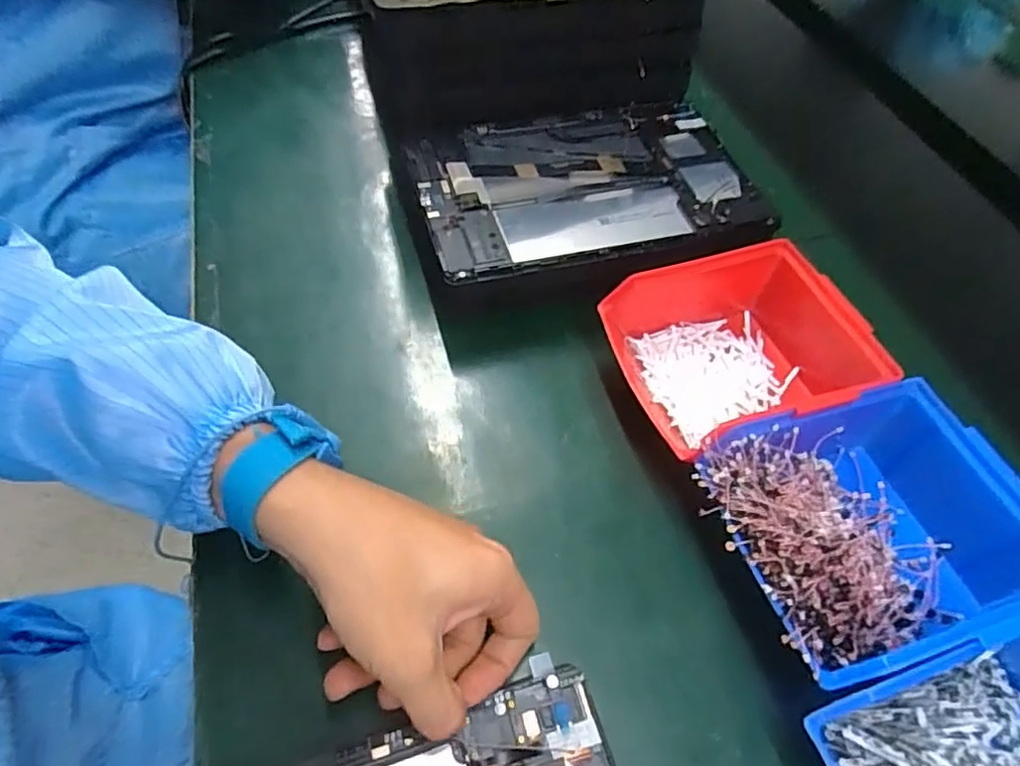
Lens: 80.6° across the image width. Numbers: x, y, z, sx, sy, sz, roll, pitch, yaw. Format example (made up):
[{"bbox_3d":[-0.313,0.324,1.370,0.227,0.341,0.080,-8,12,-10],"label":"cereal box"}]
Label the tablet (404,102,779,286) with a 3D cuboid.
[{"bbox_3d":[0.053,-0.146,0.432,0.233,0.013,0.153,-13,58,-11],"label":"tablet"}]

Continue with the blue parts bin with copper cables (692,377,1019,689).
[{"bbox_3d":[0.181,0.075,0.311,0.144,0.060,0.123,-20,58,-9],"label":"blue parts bin with copper cables"}]

